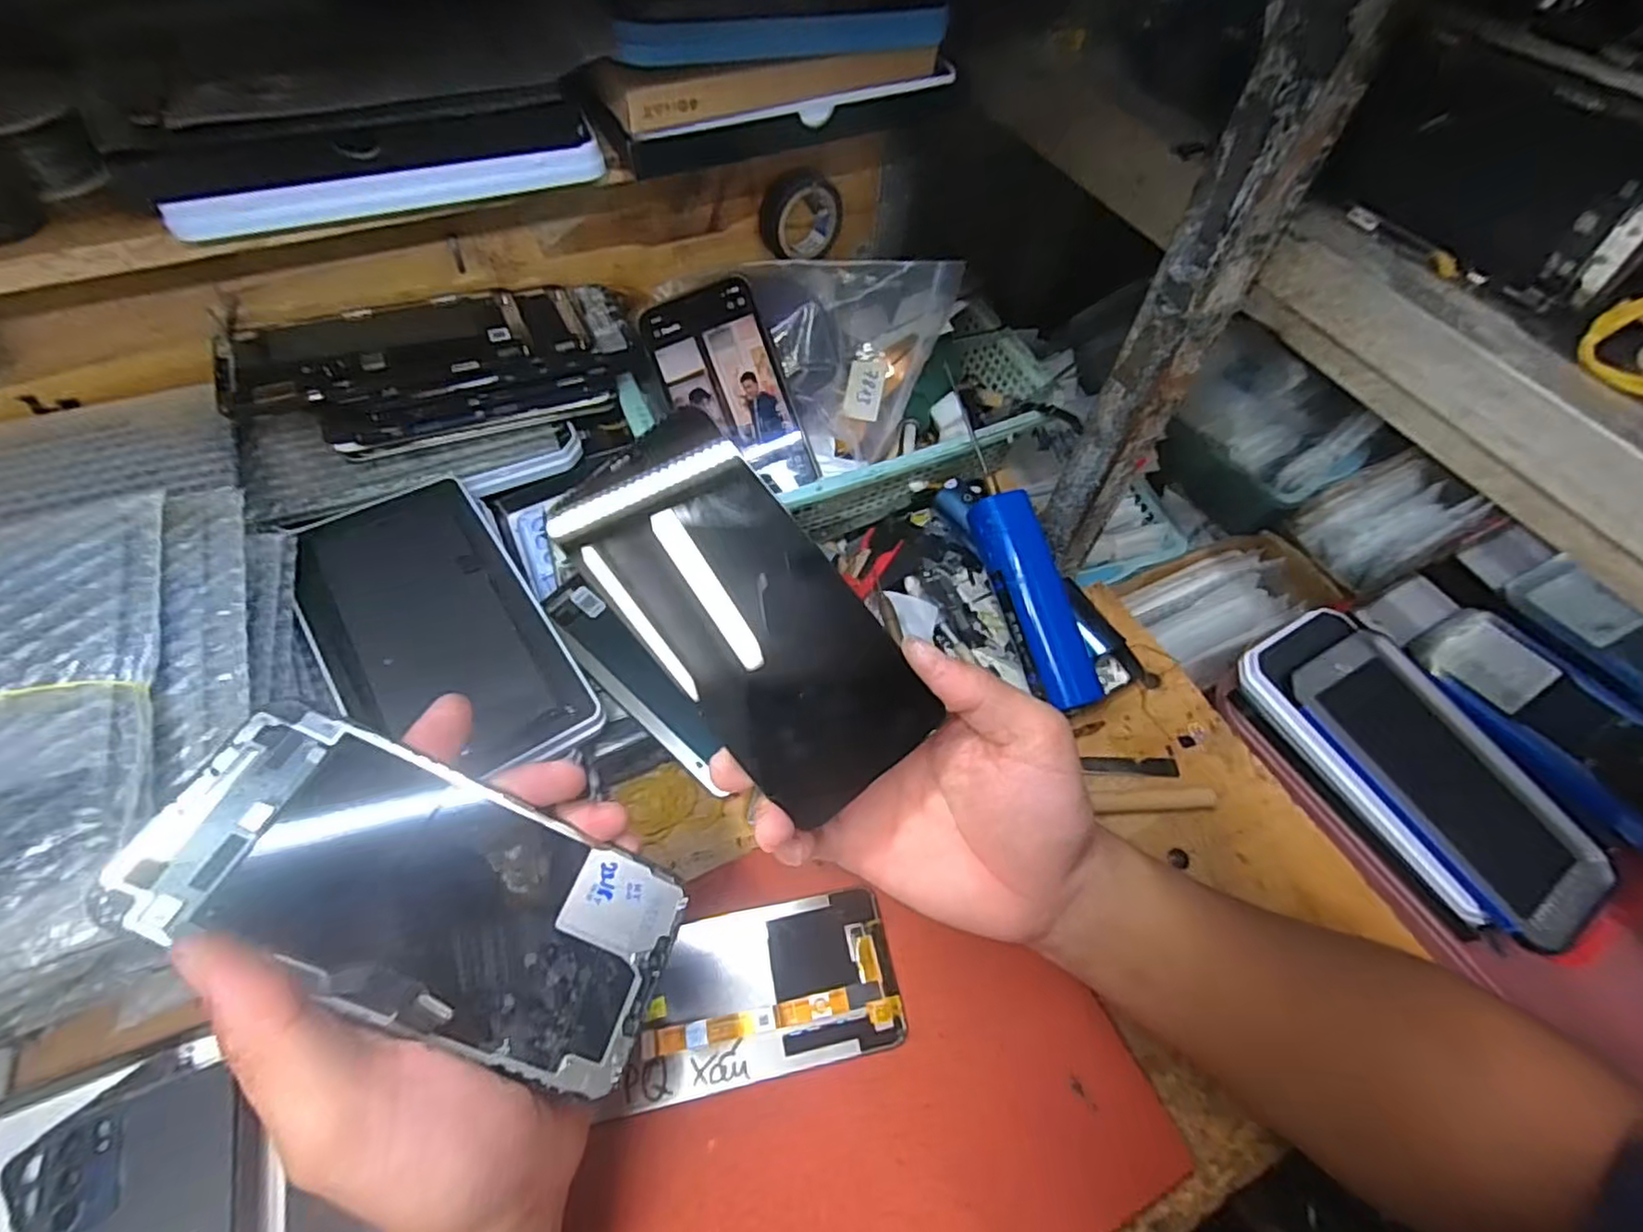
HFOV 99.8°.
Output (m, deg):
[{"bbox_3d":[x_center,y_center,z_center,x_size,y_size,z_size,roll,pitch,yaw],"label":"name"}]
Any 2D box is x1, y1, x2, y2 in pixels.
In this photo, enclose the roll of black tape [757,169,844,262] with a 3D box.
[{"bbox_3d":[-0.014,-0.272,0.470,0.052,0.046,0.030,-29,64,-19],"label":"roll of black tape"}]

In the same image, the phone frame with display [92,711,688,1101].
[{"bbox_3d":[-0.123,0.091,0.226,0.156,0.004,0.070,32,49,-16],"label":"phone frame with display"}]

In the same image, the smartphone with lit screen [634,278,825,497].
[{"bbox_3d":[-0.056,-0.139,0.435,0.071,0.009,0.130,-22,98,1],"label":"smartphone with lit screen"}]

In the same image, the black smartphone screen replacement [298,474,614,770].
[{"bbox_3d":[-0.196,0.007,0.352,0.098,0.011,0.177,-28,69,-24],"label":"black smartphone screen replacement"}]

